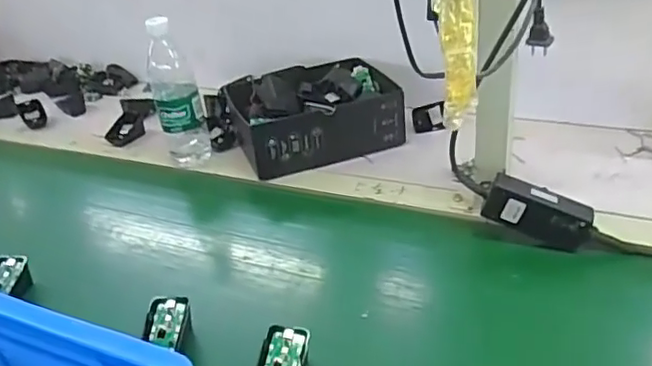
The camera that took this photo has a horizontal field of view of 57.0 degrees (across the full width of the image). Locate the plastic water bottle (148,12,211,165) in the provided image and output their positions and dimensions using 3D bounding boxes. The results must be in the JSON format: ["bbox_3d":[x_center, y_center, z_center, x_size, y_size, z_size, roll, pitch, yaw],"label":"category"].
[{"bbox_3d":[-0.227,-0.133,0.911,0.067,0.221,0.057,-16,33,-14],"label":"plastic water bottle"}]

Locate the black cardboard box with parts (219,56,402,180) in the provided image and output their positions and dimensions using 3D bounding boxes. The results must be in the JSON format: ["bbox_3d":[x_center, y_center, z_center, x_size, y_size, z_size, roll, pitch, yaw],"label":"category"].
[{"bbox_3d":[-0.017,-0.110,0.958,0.246,0.093,0.191,-17,33,-16],"label":"black cardboard box with parts"}]

